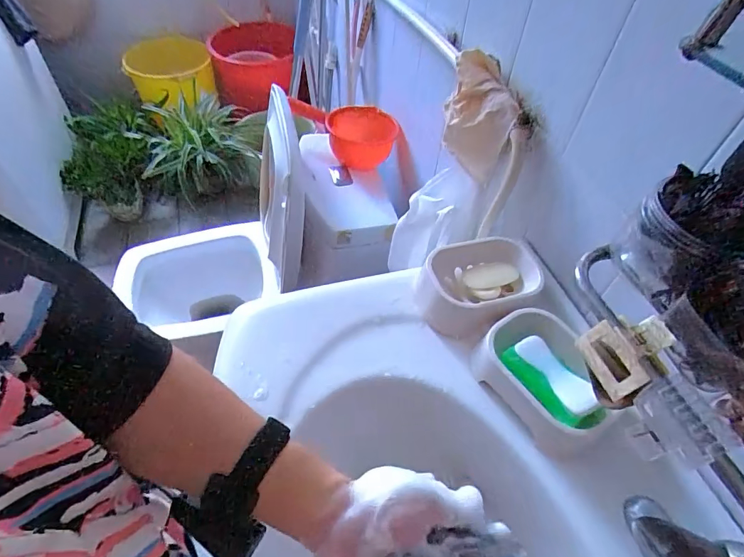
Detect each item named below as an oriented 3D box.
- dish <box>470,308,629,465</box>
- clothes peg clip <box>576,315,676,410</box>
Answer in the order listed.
[{"bbox_3d":[0.199,0.113,0.475,0.105,0.068,0.157,-29,59,-24],"label":"dish"},{"bbox_3d":[0.190,0.059,0.311,0.030,0.060,0.058,15,49,-42],"label":"clothes peg clip"}]

